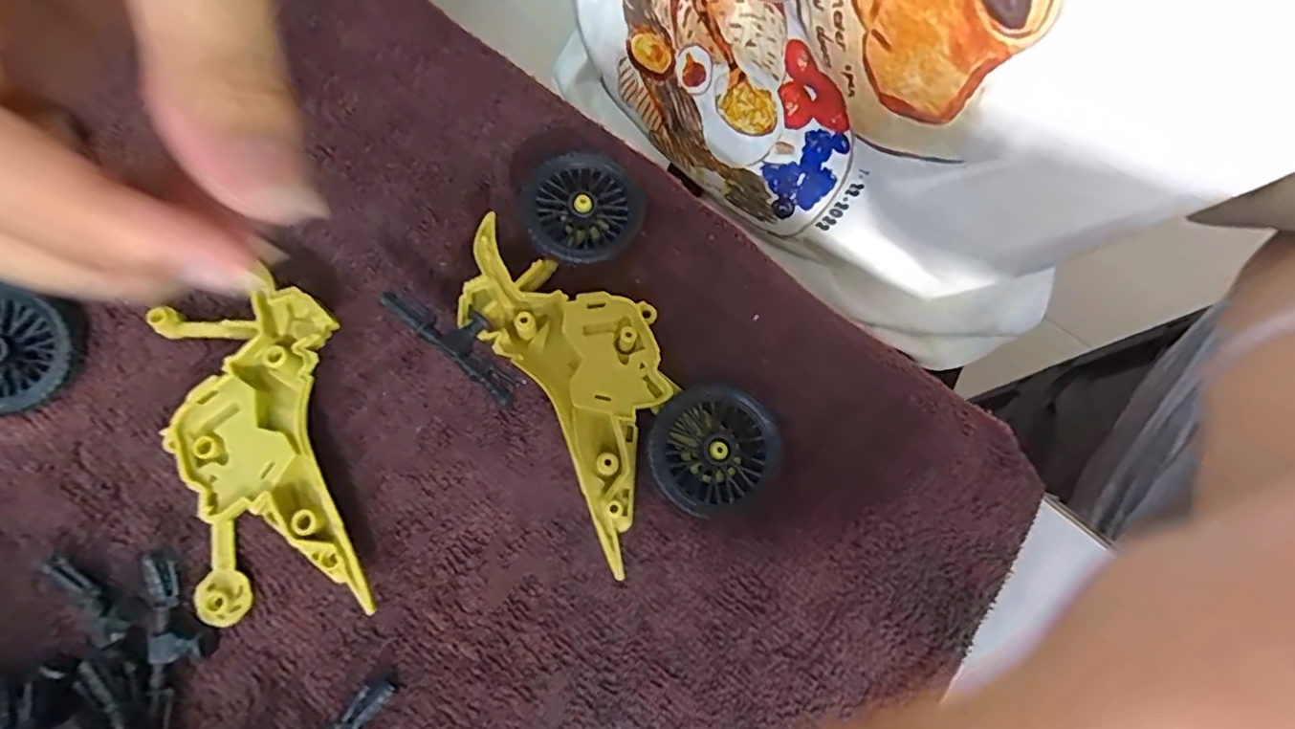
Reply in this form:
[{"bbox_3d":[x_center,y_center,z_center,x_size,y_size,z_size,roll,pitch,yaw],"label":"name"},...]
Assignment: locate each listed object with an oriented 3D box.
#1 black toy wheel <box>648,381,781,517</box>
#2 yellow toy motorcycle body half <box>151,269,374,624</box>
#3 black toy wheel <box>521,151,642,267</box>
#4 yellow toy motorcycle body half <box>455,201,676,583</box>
[{"bbox_3d":[0.019,0.024,0.166,0.037,0.011,0.034,0,73,-2],"label":"black toy wheel"},{"bbox_3d":[-0.109,0.022,0.160,0.049,0.016,0.090,-15,74,-6],"label":"yellow toy motorcycle body half"},{"bbox_3d":[-0.020,-0.048,0.182,0.034,0.013,0.036,0,73,-2],"label":"black toy wheel"},{"bbox_3d":[-0.019,0.000,0.171,0.045,0.015,0.098,-34,77,-11],"label":"yellow toy motorcycle body half"}]

